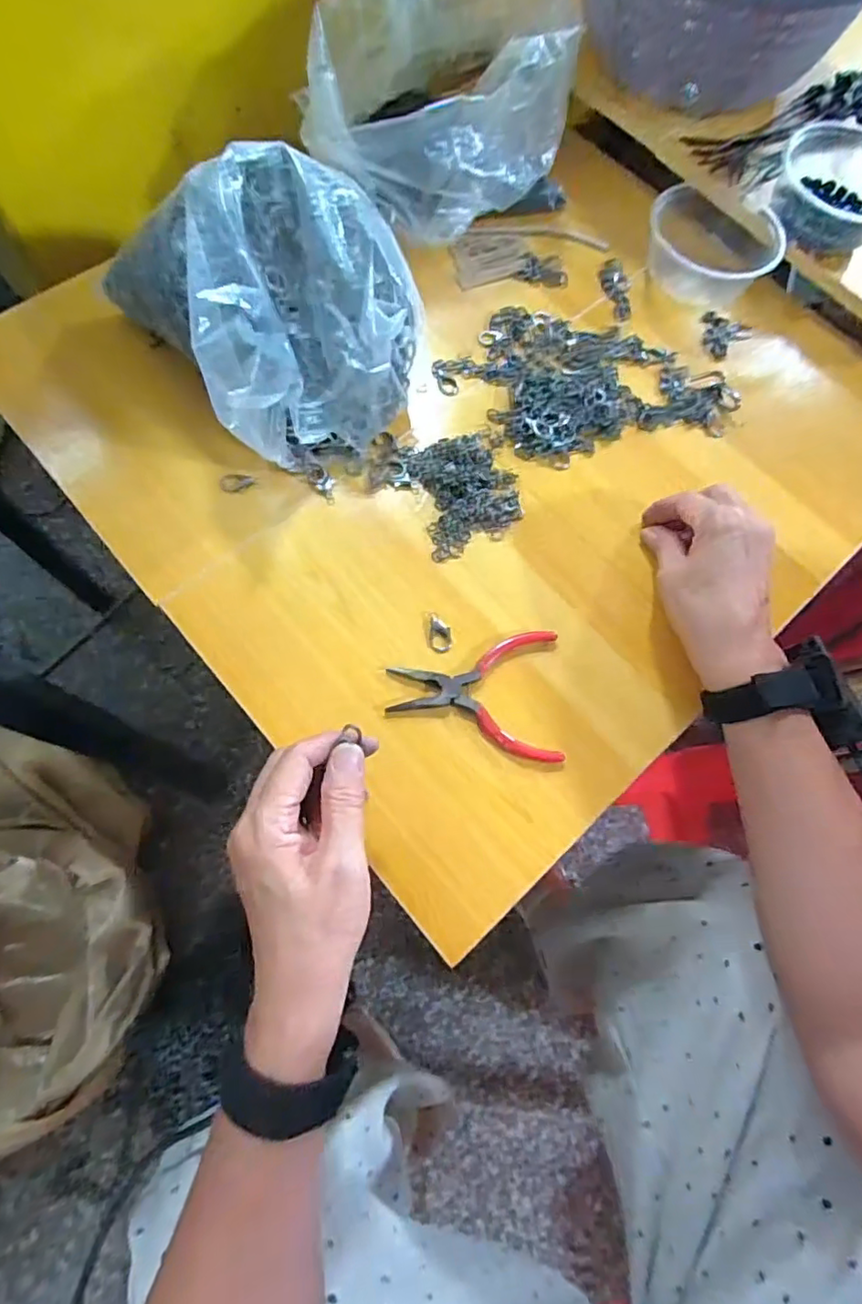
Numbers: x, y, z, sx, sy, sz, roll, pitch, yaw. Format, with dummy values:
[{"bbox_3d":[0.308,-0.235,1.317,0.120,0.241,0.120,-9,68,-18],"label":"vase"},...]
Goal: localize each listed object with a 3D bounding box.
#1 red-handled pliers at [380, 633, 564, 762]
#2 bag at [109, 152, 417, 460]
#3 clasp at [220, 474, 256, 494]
[{"bbox_3d":[0.029,0.026,0.383,0.110,0.010,0.087,2,71,-4],"label":"red-handled pliers"},{"bbox_3d":[-0.109,-0.242,0.410,0.165,0.109,0.201,-33,77,-15],"label":"bag"},{"bbox_3d":[-0.138,-0.121,0.420,0.024,0.004,0.015,-6,72,-5],"label":"clasp"}]

